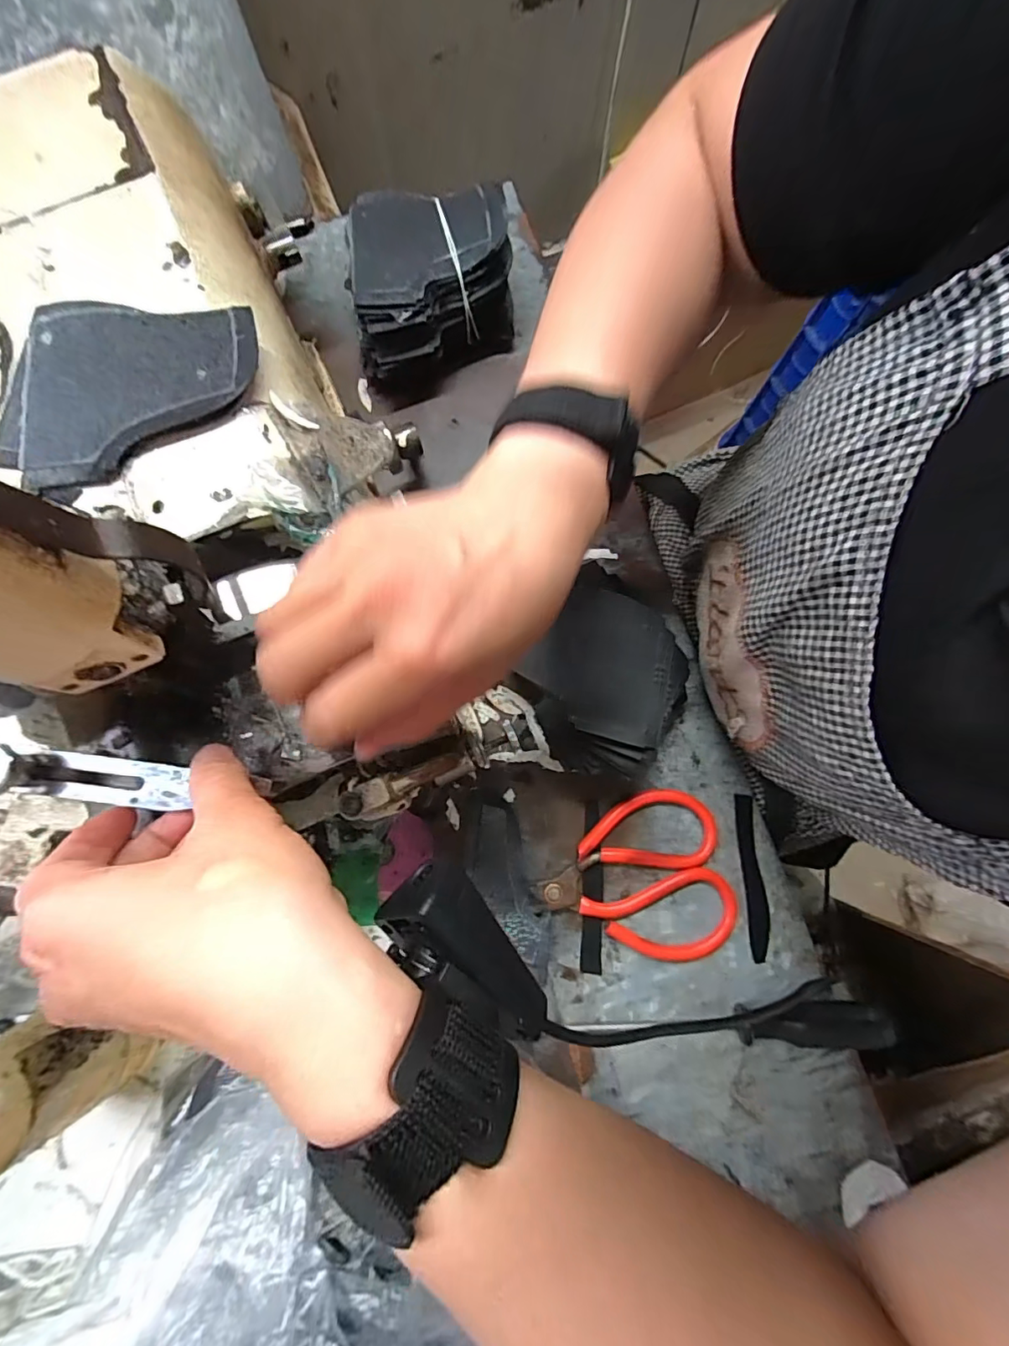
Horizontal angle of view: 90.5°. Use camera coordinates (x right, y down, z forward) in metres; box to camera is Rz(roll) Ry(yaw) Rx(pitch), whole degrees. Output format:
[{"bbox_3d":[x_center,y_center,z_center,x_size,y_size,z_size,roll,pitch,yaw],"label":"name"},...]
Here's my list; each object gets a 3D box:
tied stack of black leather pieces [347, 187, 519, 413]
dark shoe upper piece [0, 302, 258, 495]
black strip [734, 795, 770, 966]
[{"bbox_3d":[-0.054,-0.291,0.387,0.115,0.069,0.117,-3,79,-1],"label":"tied stack of black leather pieces"},{"bbox_3d":[-0.188,-0.138,0.247,0.119,0.010,0.098,1,79,0],"label":"dark shoe upper piece"},{"bbox_3d":[0.172,0.139,0.345,0.016,0.004,0.106,-2,79,0],"label":"black strip"}]

